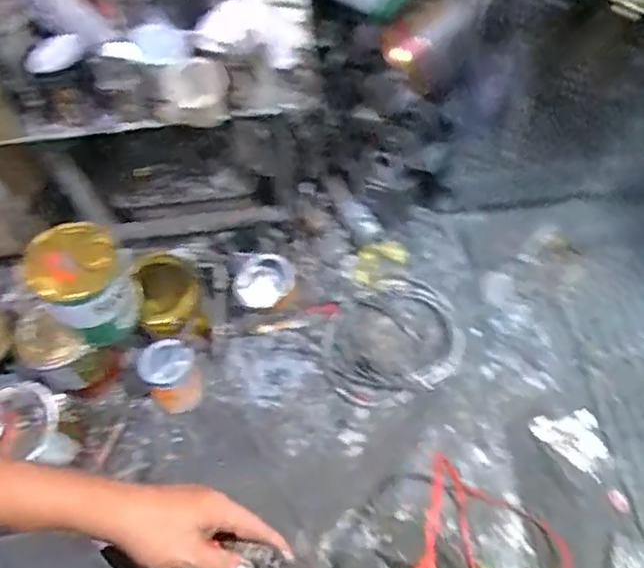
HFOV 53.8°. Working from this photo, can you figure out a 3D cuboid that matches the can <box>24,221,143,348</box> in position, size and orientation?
[{"bbox_3d":[-0.460,0.012,1.272,0.162,0.244,0.171,-1,62,2],"label":"can"}]

